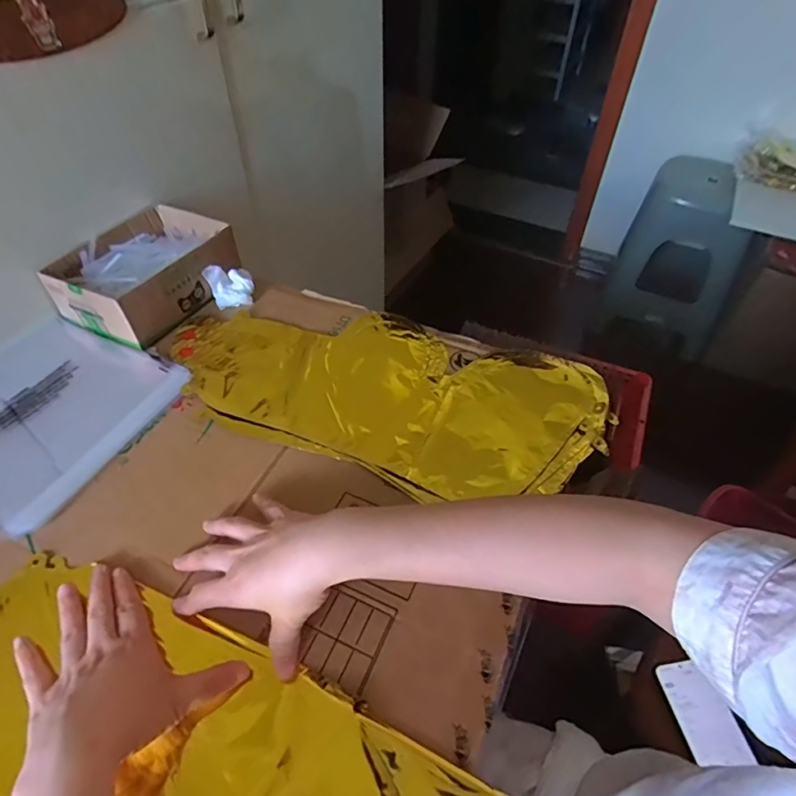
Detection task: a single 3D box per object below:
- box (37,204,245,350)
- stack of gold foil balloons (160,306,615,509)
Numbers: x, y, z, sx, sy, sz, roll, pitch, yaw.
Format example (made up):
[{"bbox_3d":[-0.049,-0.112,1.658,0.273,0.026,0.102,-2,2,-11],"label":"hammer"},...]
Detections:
[{"bbox_3d":[-0.309,-0.157,0.622,0.150,0.065,0.194,24,51,19],"label":"box"},{"bbox_3d":[-0.018,-0.014,0.526,0.447,0.008,0.207,15,49,13],"label":"stack of gold foil balloons"}]

